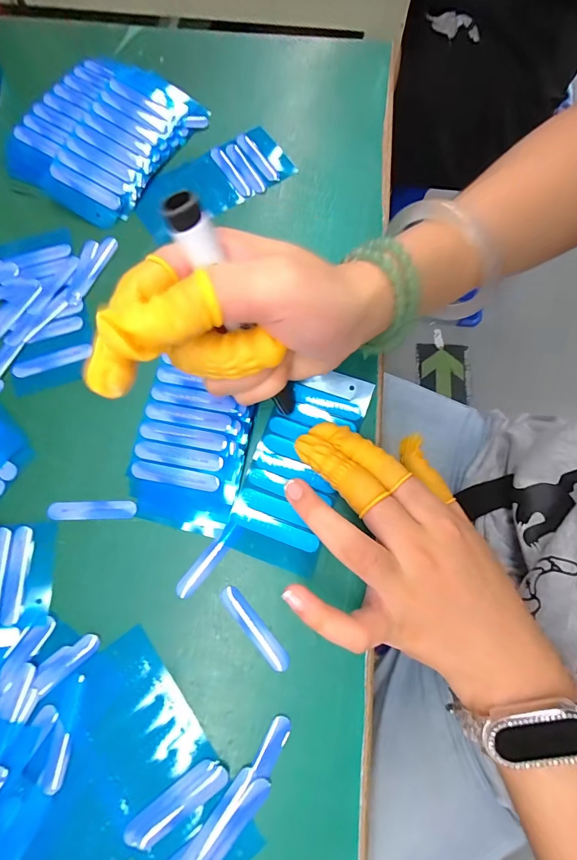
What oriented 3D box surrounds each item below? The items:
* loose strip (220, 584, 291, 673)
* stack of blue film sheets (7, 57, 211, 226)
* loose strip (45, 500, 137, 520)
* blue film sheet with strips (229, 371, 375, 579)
[{"bbox_3d":[-0.018,0.107,0.205,0.011,0.004,0.051,-41,79,-11],"label":"loose strip"},{"bbox_3d":[-0.142,-0.225,0.286,0.107,0.020,0.127,31,77,7],"label":"stack of blue film sheets"},{"bbox_3d":[-0.115,0.047,0.222,0.050,0.004,0.010,-1,75,-1],"label":"loose strip"},{"bbox_3d":[0.008,0.019,0.228,0.055,0.011,0.118,23,77,6],"label":"blue film sheet with strips"}]

